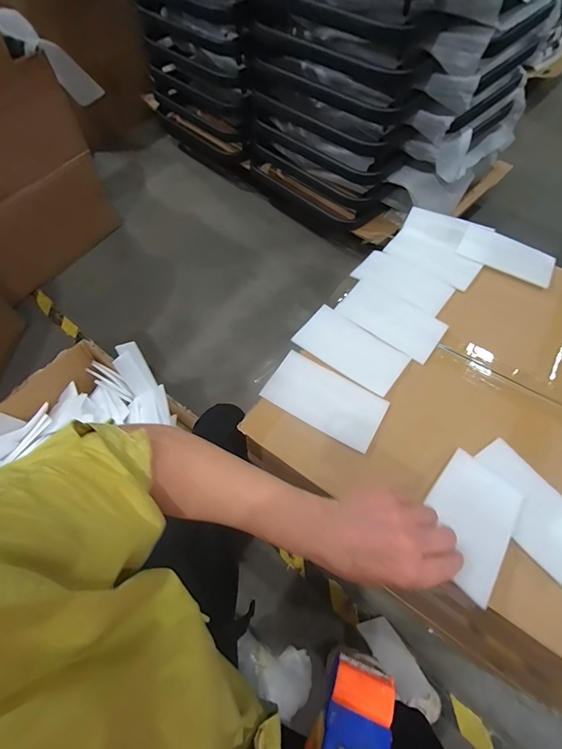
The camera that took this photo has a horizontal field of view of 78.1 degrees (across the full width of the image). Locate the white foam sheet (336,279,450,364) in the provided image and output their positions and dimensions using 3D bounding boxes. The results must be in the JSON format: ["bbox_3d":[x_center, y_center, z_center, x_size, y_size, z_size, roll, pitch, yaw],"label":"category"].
[{"bbox_3d":[0.159,-0.081,0.498,0.142,0.005,0.084,36,65,17],"label":"white foam sheet"}]

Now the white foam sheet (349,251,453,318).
[{"bbox_3d":[0.191,-0.146,0.538,0.141,0.006,0.080,32,64,15],"label":"white foam sheet"}]

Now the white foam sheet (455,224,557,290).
[{"bbox_3d":[0.367,-0.197,0.565,0.142,0.007,0.081,28,67,17],"label":"white foam sheet"}]

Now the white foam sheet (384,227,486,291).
[{"bbox_3d":[0.248,-0.191,0.566,0.143,0.006,0.073,35,65,16],"label":"white foam sheet"}]

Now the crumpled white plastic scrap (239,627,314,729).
[{"bbox_3d":[-0.008,0.424,0.510,0.076,0.066,0.120,-40,69,-22],"label":"crumpled white plastic scrap"}]

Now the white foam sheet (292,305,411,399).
[{"bbox_3d":[0.095,-0.035,0.468,0.140,0.008,0.079,34,65,16],"label":"white foam sheet"}]

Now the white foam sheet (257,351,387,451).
[{"bbox_3d":[0.054,0.029,0.424,0.139,0.004,0.076,28,63,13],"label":"white foam sheet"}]

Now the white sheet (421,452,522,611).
[{"bbox_3d":[0.184,0.140,0.341,0.075,0.010,0.142,31,47,29],"label":"white sheet"}]

